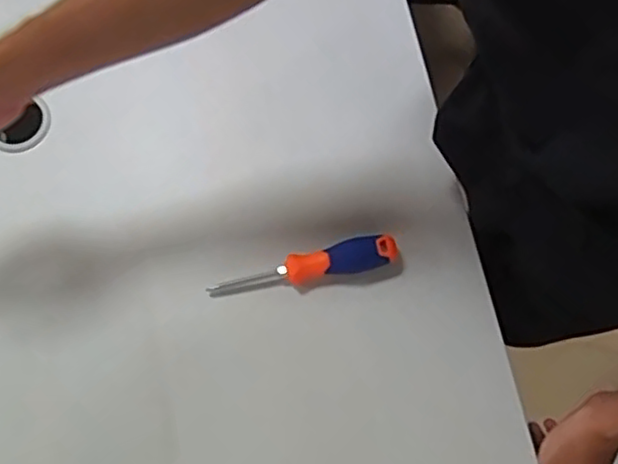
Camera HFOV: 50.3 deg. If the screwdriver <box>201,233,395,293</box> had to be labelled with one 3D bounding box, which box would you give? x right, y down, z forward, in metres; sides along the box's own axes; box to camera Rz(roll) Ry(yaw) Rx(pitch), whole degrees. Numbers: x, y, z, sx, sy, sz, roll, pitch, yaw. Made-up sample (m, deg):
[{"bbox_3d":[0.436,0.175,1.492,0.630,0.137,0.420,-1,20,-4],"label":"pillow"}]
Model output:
[{"bbox_3d":[-0.007,0.032,0.649,0.182,0.035,0.039,-12,74,-1],"label":"screwdriver"}]

